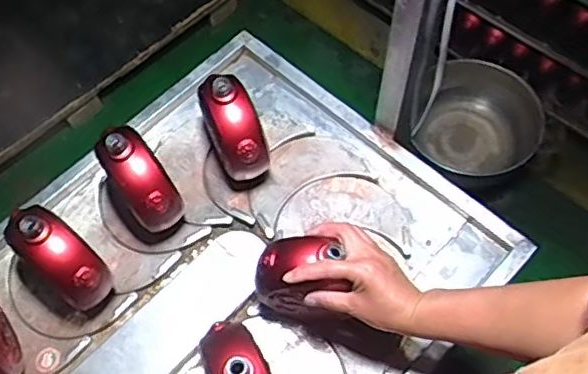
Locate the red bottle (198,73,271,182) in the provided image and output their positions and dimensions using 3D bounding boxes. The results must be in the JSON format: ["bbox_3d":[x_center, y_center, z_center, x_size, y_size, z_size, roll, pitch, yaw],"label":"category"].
[{"bbox_3d":[-0.078,-0.073,0.835,0.066,0.147,0.110,-17,60,-5],"label":"red bottle"}]

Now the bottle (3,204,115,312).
[{"bbox_3d":[-0.280,0.084,0.753,0.131,0.158,0.059,34,69,21],"label":"bottle"}]

